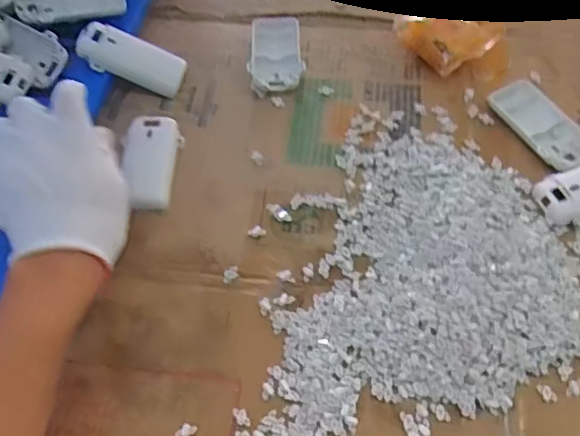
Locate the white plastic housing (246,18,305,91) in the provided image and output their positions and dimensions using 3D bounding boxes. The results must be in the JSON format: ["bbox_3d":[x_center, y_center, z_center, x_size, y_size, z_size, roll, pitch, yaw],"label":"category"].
[{"bbox_3d":[-0.013,-0.158,0.559,0.049,0.012,0.090,-1,60,2],"label":"white plastic housing"}]

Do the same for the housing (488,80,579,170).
[{"bbox_3d":[0.217,-0.081,0.506,0.047,0.011,0.095,-24,61,-11],"label":"housing"}]

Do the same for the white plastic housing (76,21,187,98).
[{"bbox_3d":[-0.146,-0.147,0.541,0.095,0.009,0.043,20,80,-20],"label":"white plastic housing"}]

